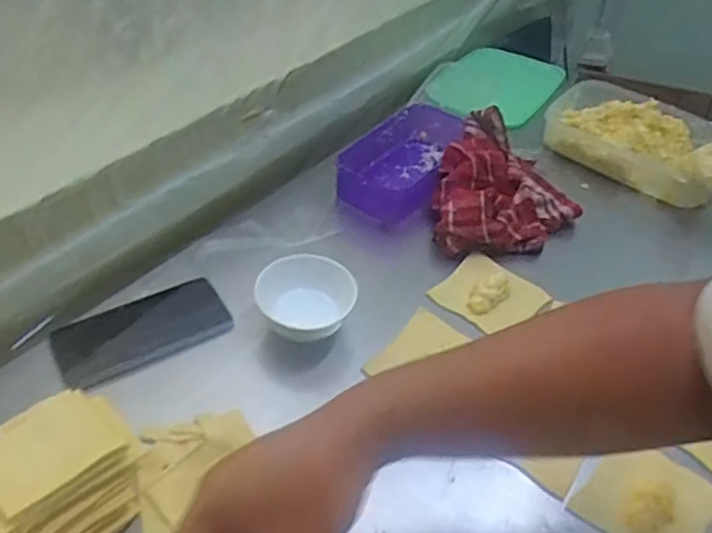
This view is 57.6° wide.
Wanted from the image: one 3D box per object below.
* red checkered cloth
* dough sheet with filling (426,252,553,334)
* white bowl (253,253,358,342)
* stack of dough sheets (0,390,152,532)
[{"bbox_3d":[0.193,-0.094,0.817,0.175,0.067,0.235,19,45,13],"label":"red checkered cloth"},{"bbox_3d":[0.150,0.029,0.720,0.095,0.017,0.101,35,51,27],"label":"dough sheet with filling"},{"bbox_3d":[-0.052,0.038,0.651,0.093,0.051,0.092,3,44,-3],"label":"white bowl"},{"bbox_3d":[-0.231,0.163,0.477,0.092,0.082,0.136,36,51,28],"label":"stack of dough sheets"}]

